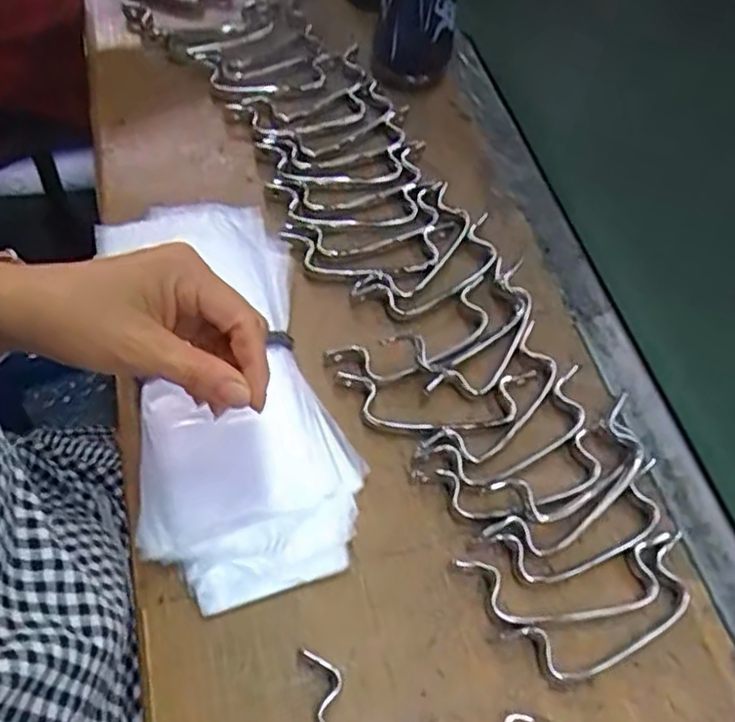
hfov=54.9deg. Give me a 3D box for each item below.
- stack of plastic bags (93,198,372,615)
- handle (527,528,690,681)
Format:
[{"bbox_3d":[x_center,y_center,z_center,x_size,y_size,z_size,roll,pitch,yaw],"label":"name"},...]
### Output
[{"bbox_3d":[-0.084,0.008,0.439,0.127,0.024,0.267,-8,61,-10],"label":"stack of plastic bags"},{"bbox_3d":[0.144,0.140,0.396,0.114,0.010,0.038,-23,61,-18],"label":"handle"}]

